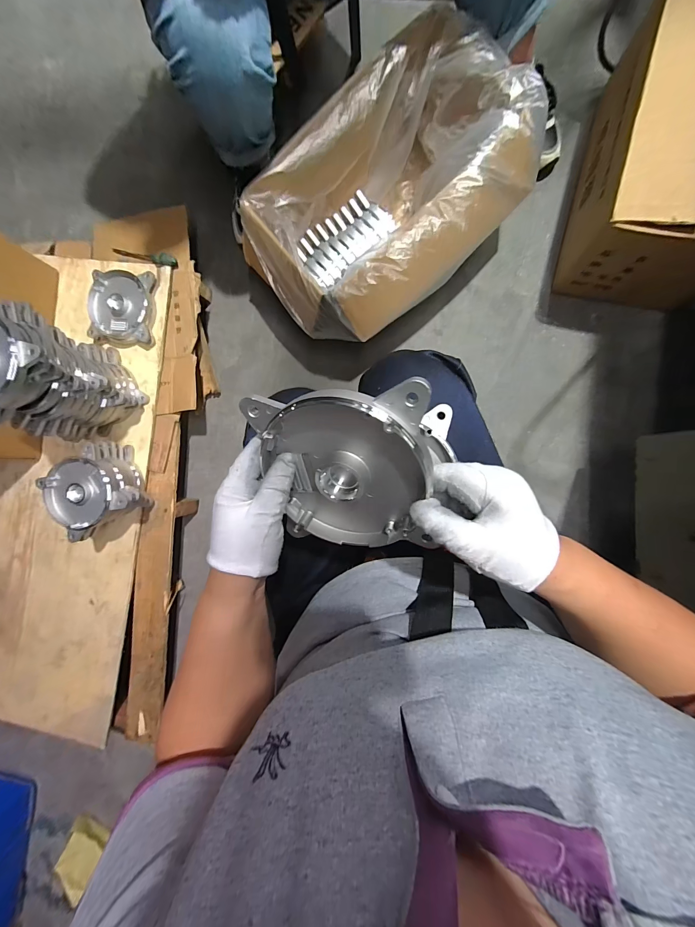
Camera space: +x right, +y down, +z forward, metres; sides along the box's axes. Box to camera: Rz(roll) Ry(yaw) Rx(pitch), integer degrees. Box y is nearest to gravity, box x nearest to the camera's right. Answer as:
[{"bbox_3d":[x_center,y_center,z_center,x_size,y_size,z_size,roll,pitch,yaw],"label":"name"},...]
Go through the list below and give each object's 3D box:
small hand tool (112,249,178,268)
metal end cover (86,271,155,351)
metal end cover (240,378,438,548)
[{"bbox_3d":[-0.429,-0.438,0.683,0.142,0.027,0.025,16,93,6],"label":"small hand tool"},{"bbox_3d":[-0.466,-0.323,0.680,0.130,0.042,0.142,10,92,6],"label":"metal end cover"},{"bbox_3d":[0.000,0.006,0.266,0.135,0.031,0.137,1,121,23],"label":"metal end cover"}]

